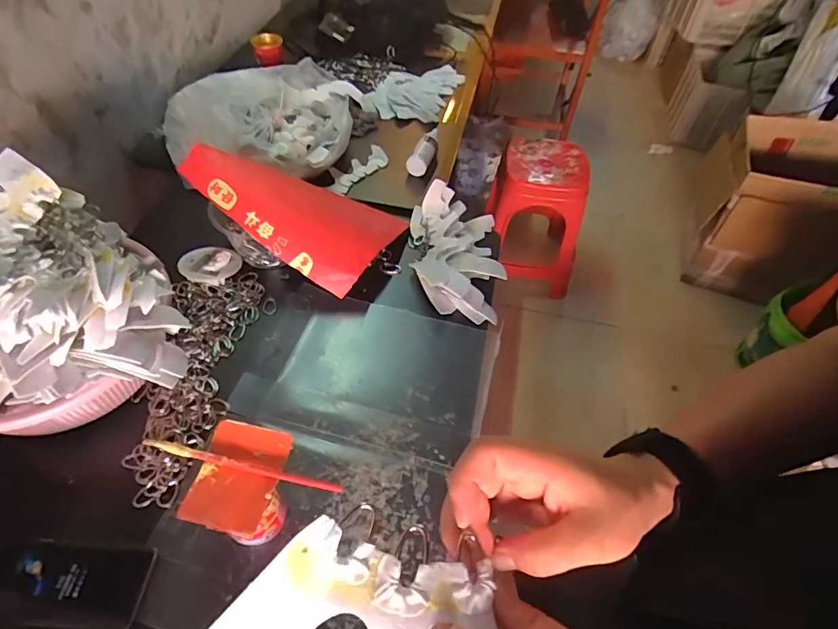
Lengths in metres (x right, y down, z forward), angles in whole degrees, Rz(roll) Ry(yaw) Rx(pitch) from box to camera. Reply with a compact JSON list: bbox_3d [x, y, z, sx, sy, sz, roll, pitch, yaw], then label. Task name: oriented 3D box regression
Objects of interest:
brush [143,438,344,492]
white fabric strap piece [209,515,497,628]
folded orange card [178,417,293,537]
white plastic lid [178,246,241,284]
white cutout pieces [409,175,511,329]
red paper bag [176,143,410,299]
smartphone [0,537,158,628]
[{"bbox_3d":[-0.174,0.149,0.477,0.203,0.010,0.010,12,52,6],"label":"brush"},{"bbox_3d":[-0.034,0.141,0.236,0.143,0.029,0.065,-3,52,2],"label":"white fabric strap piece"},{"bbox_3d":[-0.179,0.157,0.471,0.079,0.014,0.099,11,52,6],"label":"folded orange card"},{"bbox_3d":[-0.318,-0.076,0.723,0.081,0.024,0.076,2,52,-2],"label":"white plastic lid"},{"bbox_3d":[0.058,-0.098,0.750,0.138,0.054,0.237,2,52,-2],"label":"white cutout pieces"},{"bbox_3d":[-0.178,-0.177,0.733,0.295,0.053,0.209,35,46,-2],"label":"red paper bag"},{"bbox_3d":[-0.345,0.260,0.470,0.150,0.009,0.070,5,52,1],"label":"smartphone"}]

